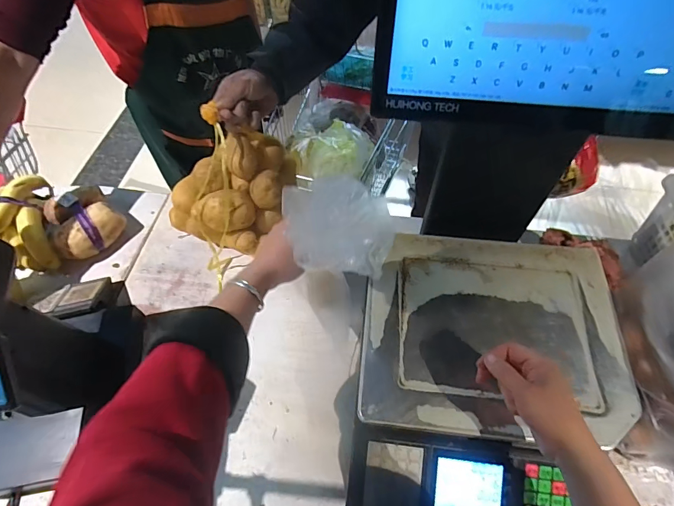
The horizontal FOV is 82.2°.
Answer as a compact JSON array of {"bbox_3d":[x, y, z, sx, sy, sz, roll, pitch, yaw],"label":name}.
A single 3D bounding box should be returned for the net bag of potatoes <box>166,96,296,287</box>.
[{"bbox_3d":[-0.177,-0.123,0.697,0.234,0.221,0.155,-40,65,-20],"label":"net bag of potatoes"}]

